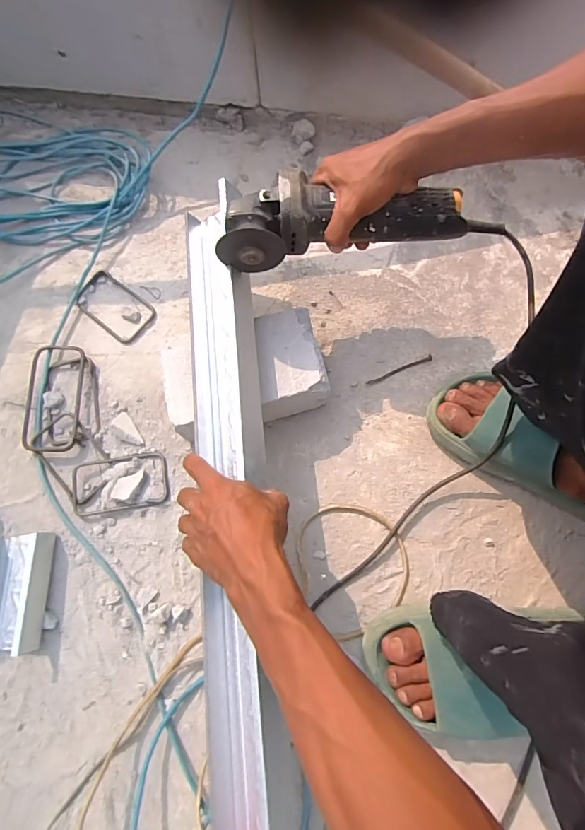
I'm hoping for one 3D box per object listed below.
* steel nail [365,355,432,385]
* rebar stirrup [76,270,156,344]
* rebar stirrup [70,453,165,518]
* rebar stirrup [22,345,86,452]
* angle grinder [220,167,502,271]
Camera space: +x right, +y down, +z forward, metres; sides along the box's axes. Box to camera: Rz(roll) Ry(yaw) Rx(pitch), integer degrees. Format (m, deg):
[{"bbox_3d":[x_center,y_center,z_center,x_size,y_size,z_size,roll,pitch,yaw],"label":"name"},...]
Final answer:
[{"bbox_3d":[0.149,-0.062,0.570,0.101,0.004,0.008,-24,75,-5],"label":"steel nail"},{"bbox_3d":[-0.268,-0.163,0.617,0.120,0.009,0.072,38,79,11],"label":"rebar stirrup"},{"bbox_3d":[-0.227,0.089,0.535,0.125,0.006,0.070,-8,74,-1],"label":"rebar stirrup"},{"bbox_3d":[-0.334,-0.027,0.566,0.080,0.017,0.160,-5,74,0],"label":"rebar stirrup"},{"bbox_3d":[0.073,-0.217,0.460,0.306,0.070,0.068,-6,74,-5],"label":"angle grinder"}]

